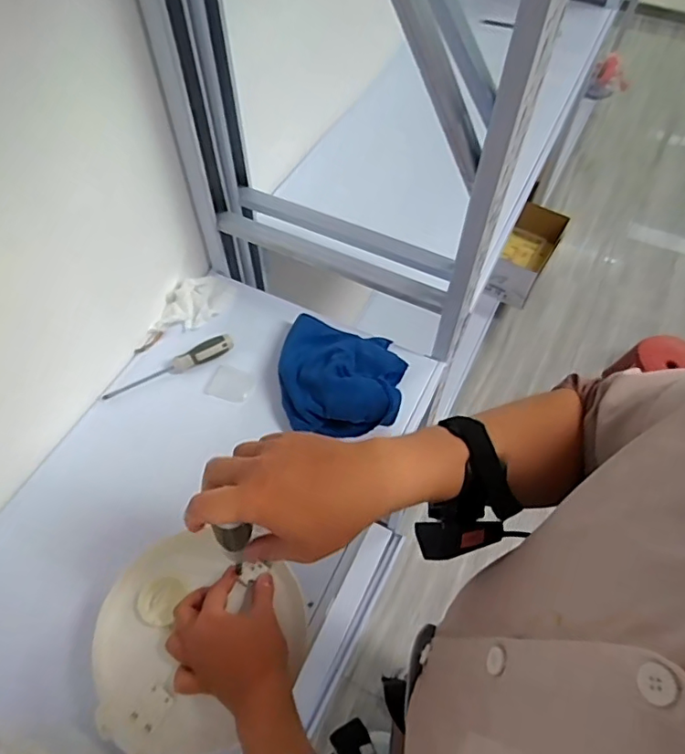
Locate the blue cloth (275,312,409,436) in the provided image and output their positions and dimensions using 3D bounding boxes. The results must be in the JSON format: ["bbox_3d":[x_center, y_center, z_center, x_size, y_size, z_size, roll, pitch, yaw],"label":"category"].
[{"bbox_3d":[-0.002,-0.003,0.731,0.164,0.071,0.161,11,58,6],"label":"blue cloth"}]

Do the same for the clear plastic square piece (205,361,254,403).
[{"bbox_3d":[-0.157,0.011,0.765,0.056,0.004,0.054,23,60,-1],"label":"clear plastic square piece"}]

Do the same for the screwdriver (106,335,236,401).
[{"bbox_3d":[-0.240,-0.017,0.755,0.187,0.027,0.030,-25,61,-16],"label":"screwdriver"}]

